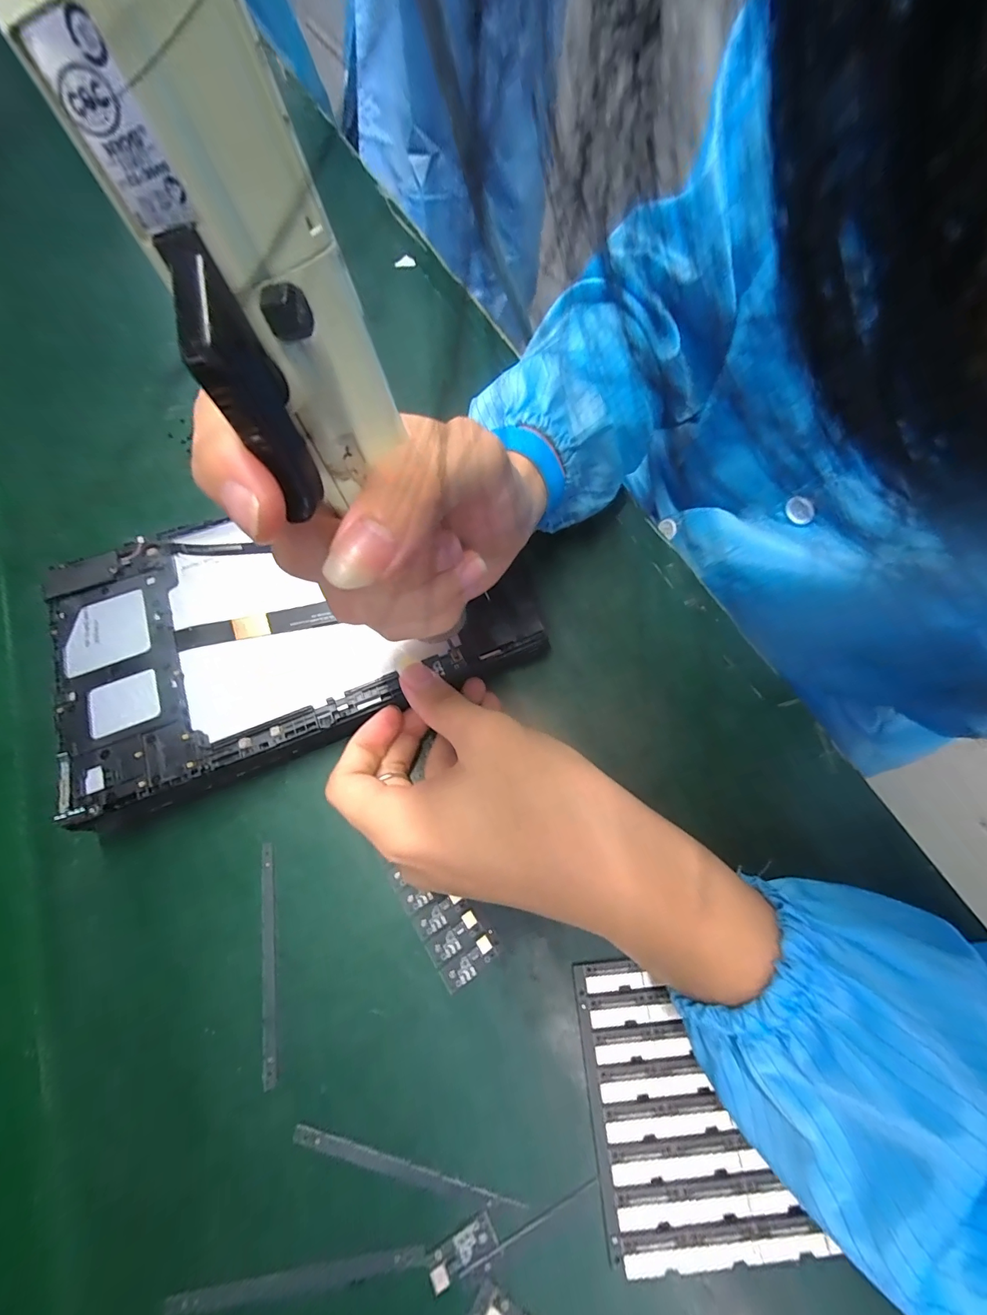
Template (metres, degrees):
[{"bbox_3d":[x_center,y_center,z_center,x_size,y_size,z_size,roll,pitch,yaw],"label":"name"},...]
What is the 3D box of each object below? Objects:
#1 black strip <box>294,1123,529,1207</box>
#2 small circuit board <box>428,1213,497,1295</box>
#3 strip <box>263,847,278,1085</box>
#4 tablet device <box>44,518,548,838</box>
[{"bbox_3d":[-0.034,0.201,0.168,0.092,0.004,0.007,13,68,5],"label":"black strip"},{"bbox_3d":[-0.012,0.220,0.160,0.025,0.004,0.010,-26,70,-11],"label":"small circuit board"},{"bbox_3d":[-0.102,0.135,0.196,0.006,0.004,0.094,-11,68,-5],"label":"strip"},{"bbox_3d":[-0.109,-0.026,0.237,0.242,0.020,0.148,-21,69,-9],"label":"tablet device"}]

